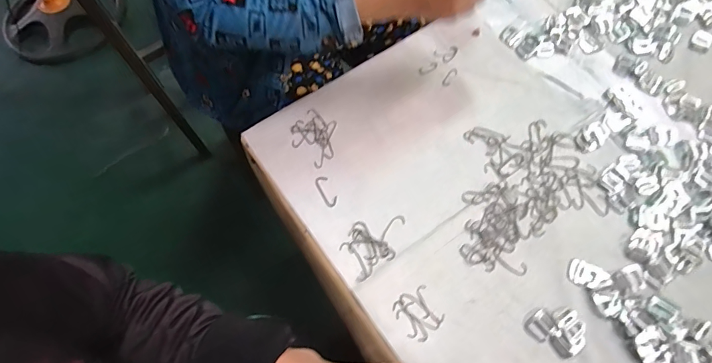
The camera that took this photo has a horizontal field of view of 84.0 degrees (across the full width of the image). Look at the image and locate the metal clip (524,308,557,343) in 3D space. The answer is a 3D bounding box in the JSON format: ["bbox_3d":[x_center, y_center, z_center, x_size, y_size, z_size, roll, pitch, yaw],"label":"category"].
[{"bbox_3d":[0.205,0.160,0.436,0.033,0.007,0.027,-39,71,-15],"label":"metal clip"}]

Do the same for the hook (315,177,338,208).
[{"bbox_3d":[-0.037,0.012,0.495,0.018,0.004,0.044,-24,68,-9],"label":"hook"}]

